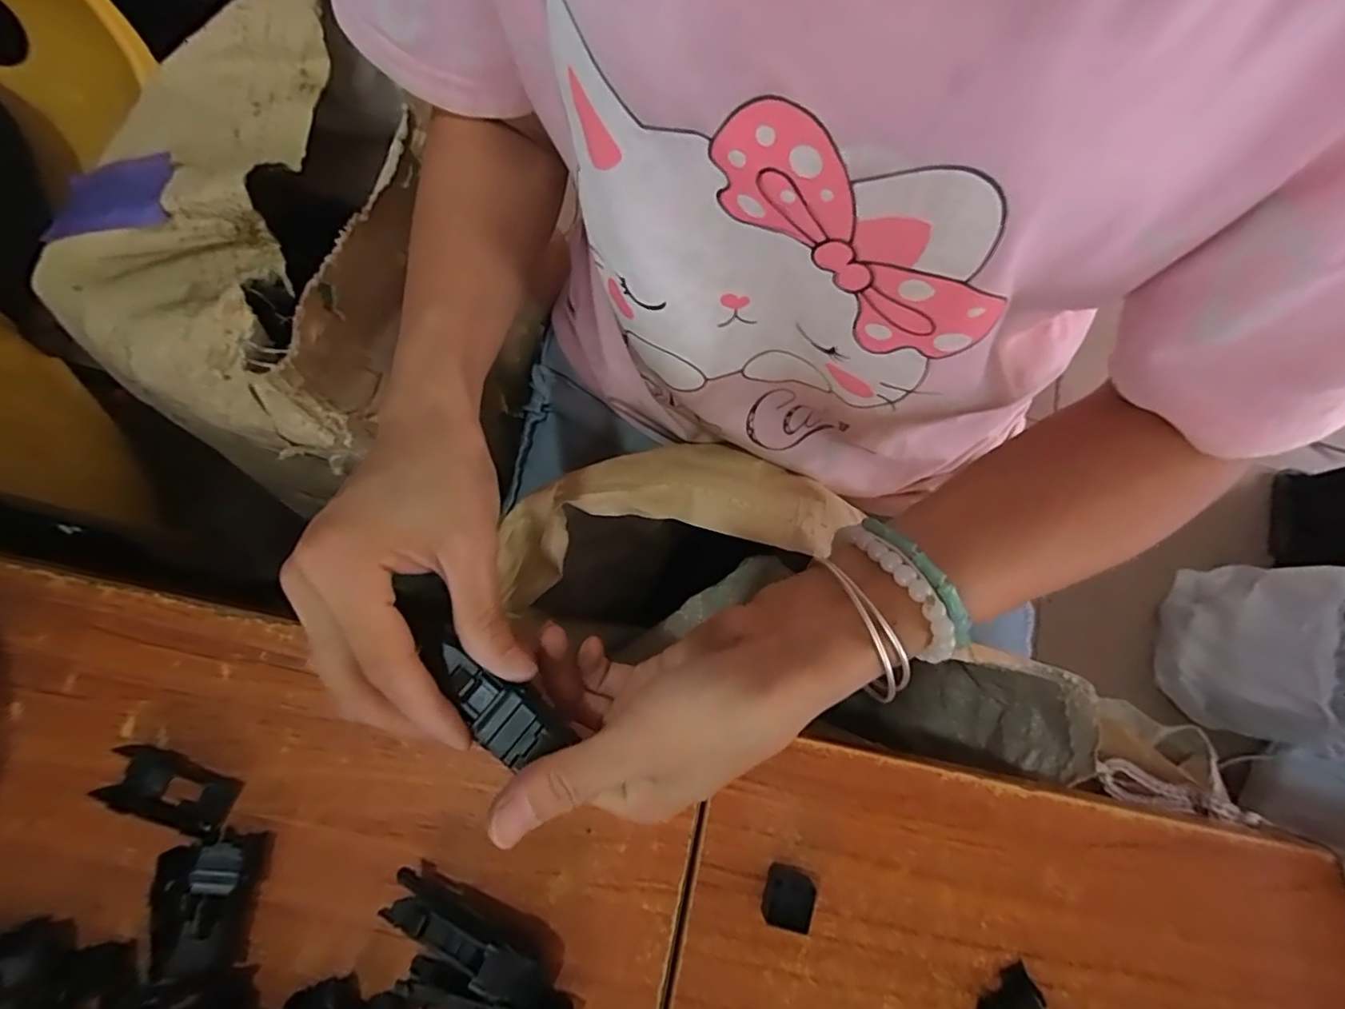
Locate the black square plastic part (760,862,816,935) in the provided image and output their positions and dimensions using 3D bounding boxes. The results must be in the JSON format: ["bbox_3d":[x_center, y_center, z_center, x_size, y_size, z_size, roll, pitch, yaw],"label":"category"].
[{"bbox_3d":[0.051,0.176,0.267,0.019,0.016,0.023,21,78,2],"label":"black square plastic part"}]

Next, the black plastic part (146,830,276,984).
[{"bbox_3d":[-0.206,0.177,0.262,0.041,0.017,0.054,-1,78,-2],"label":"black plastic part"}]

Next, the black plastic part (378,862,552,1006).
[{"bbox_3d":[-0.088,0.186,0.256,0.078,0.028,0.019,28,79,4],"label":"black plastic part"}]

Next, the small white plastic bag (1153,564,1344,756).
[{"bbox_3d":[0.817,0.199,0.812,0.166,0.186,0.237,15,78,1],"label":"small white plastic bag"}]

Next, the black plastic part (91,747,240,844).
[{"bbox_3d":[-0.233,0.131,0.273,0.058,0.015,0.025,22,78,3],"label":"black plastic part"}]

